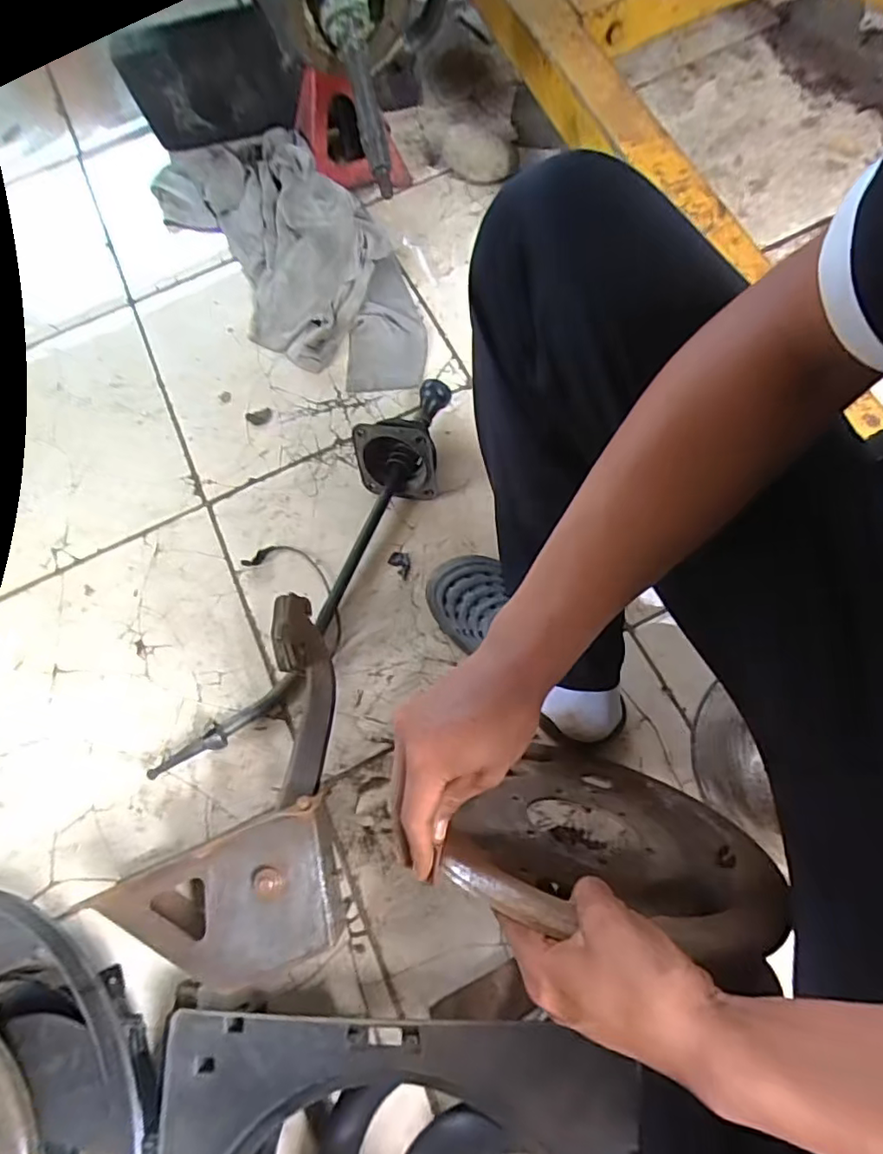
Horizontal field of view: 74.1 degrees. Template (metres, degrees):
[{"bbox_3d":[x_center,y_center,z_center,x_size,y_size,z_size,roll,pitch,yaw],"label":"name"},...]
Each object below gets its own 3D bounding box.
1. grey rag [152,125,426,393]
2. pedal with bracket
[{"bbox_3d":[-0.235,-0.527,0.922,0.260,0.083,0.607,-35,72,-8],"label":"grey rag"},{"bbox_3d":[-0.161,0.225,0.588,0.220,0.081,0.351,29,75,14],"label":"pedal with bracket"}]

